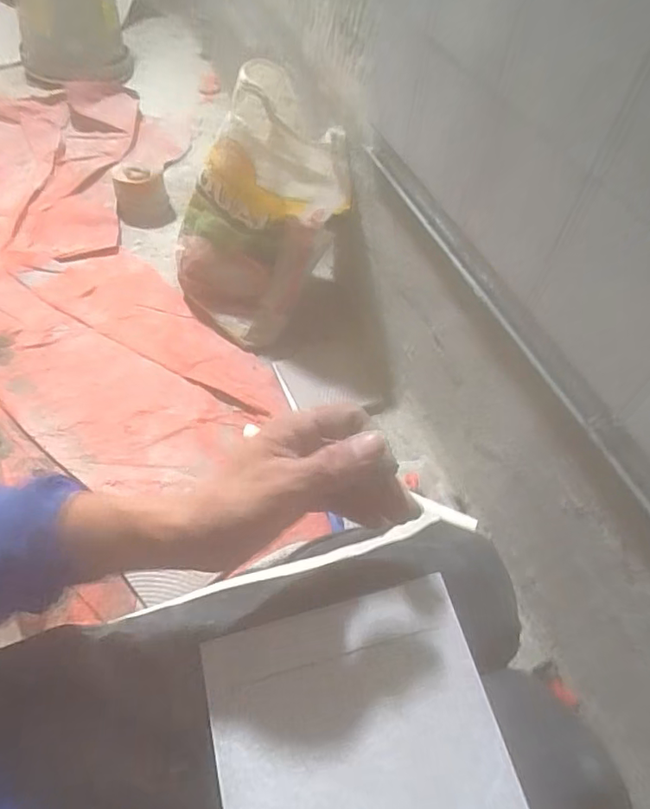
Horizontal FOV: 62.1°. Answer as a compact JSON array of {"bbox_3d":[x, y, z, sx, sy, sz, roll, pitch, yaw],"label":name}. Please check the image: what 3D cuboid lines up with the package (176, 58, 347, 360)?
[{"bbox_3d":[-0.111,-0.326,0.946,0.233,0.393,0.240,34,58,19],"label":"package"}]

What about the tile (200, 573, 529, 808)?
[{"bbox_3d":[0.018,0.181,0.282,0.144,0.005,0.145,-14,60,-6],"label":"tile"}]

